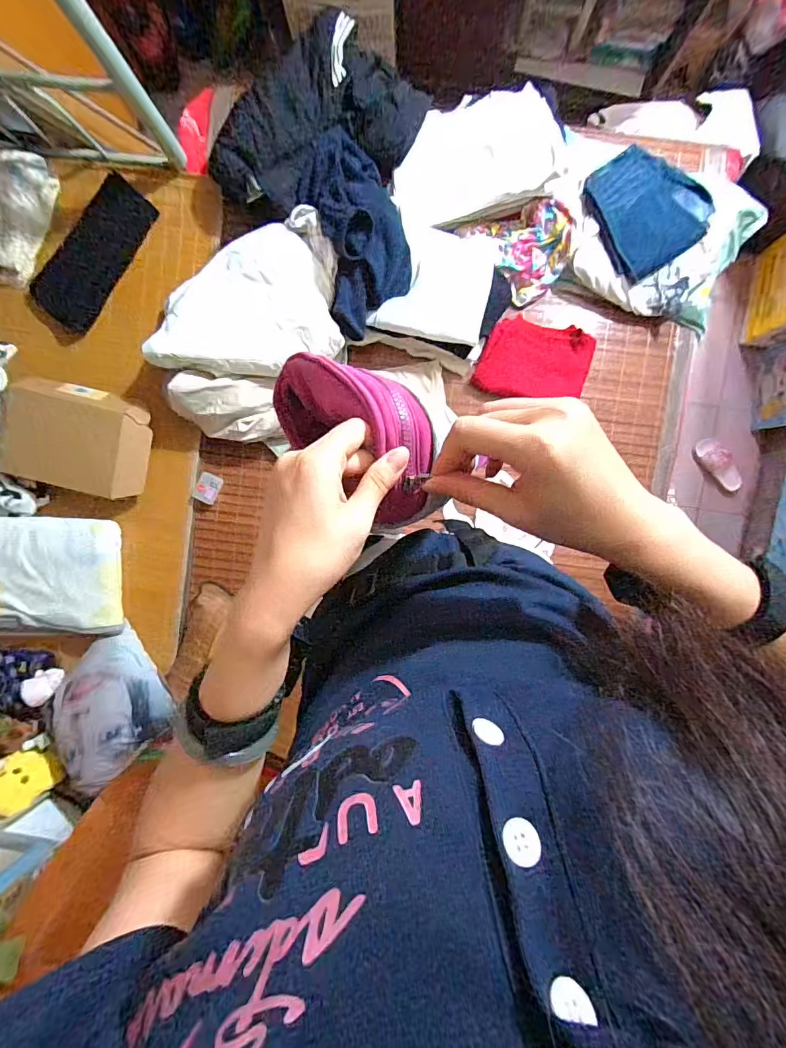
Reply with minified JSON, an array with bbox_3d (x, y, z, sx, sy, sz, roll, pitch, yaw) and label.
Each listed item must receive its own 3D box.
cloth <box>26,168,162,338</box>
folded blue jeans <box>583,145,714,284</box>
[{"bbox_3d":[-0.844,-0.760,1.256,0.163,0.029,0.416,38,98,-14],"label":"cloth"},{"bbox_3d":[0.663,-0.829,1.160,0.265,0.046,0.296,-34,93,4],"label":"folded blue jeans"}]

